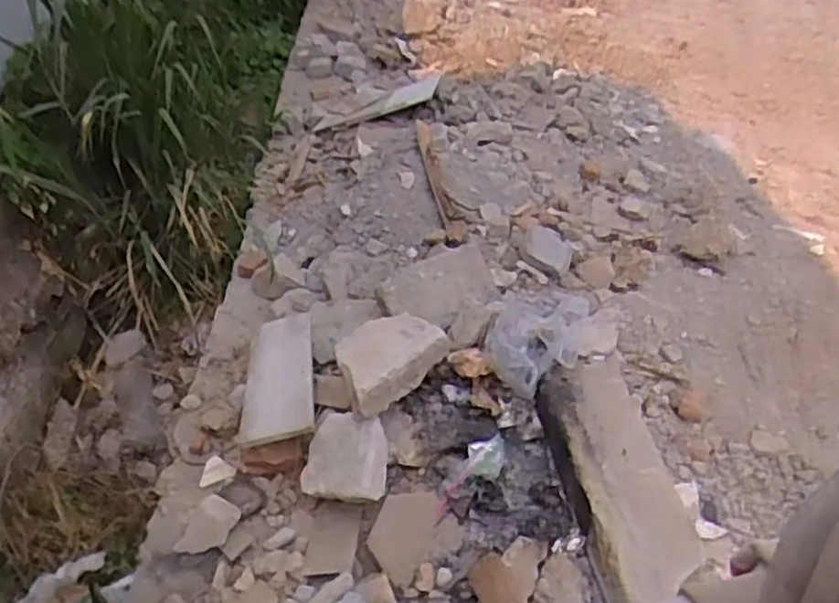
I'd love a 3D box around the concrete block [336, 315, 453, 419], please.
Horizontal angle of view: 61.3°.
[{"bbox_3d":[-0.088,0.128,1.719,0.198,0.072,0.332,25,43,27],"label":"concrete block"}]

